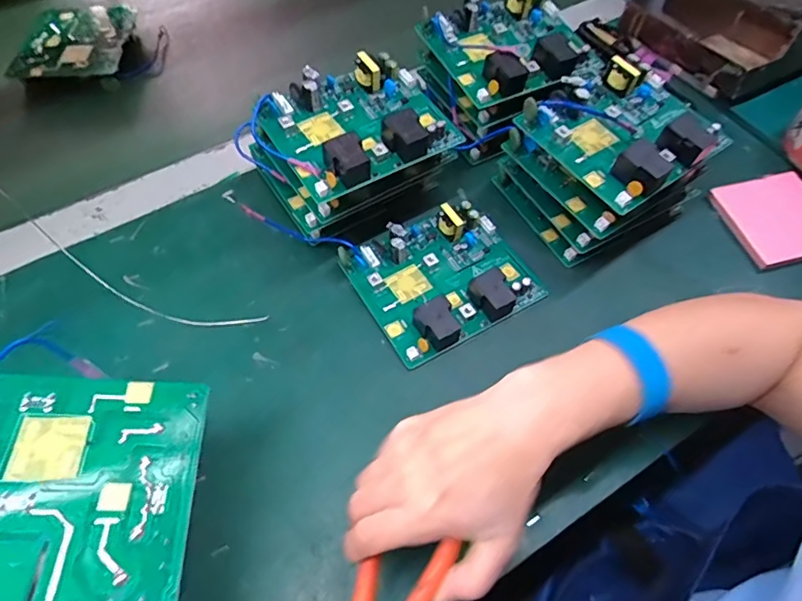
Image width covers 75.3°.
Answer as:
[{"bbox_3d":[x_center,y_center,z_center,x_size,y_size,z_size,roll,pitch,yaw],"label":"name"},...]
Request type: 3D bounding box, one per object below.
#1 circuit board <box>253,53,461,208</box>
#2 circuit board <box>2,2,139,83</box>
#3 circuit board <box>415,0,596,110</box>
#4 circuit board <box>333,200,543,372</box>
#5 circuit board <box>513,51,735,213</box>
[{"bbox_3d":[-0.035,-0.142,0.403,0.136,0.030,0.108,-30,62,-18],"label":"circuit board"},{"bbox_3d":[-0.361,-0.285,0.578,0.114,0.022,0.122,-3,58,-2],"label":"circuit board"},{"bbox_3d":[0.097,-0.230,0.457,0.124,0.035,0.113,-25,60,-15],"label":"circuit board"},{"bbox_3d":[0.033,-0.024,0.417,0.130,0.025,0.114,-27,62,-16],"label":"circuit board"},{"bbox_3d":[0.175,-0.138,0.400,0.128,0.034,0.112,-35,63,-20],"label":"circuit board"}]

